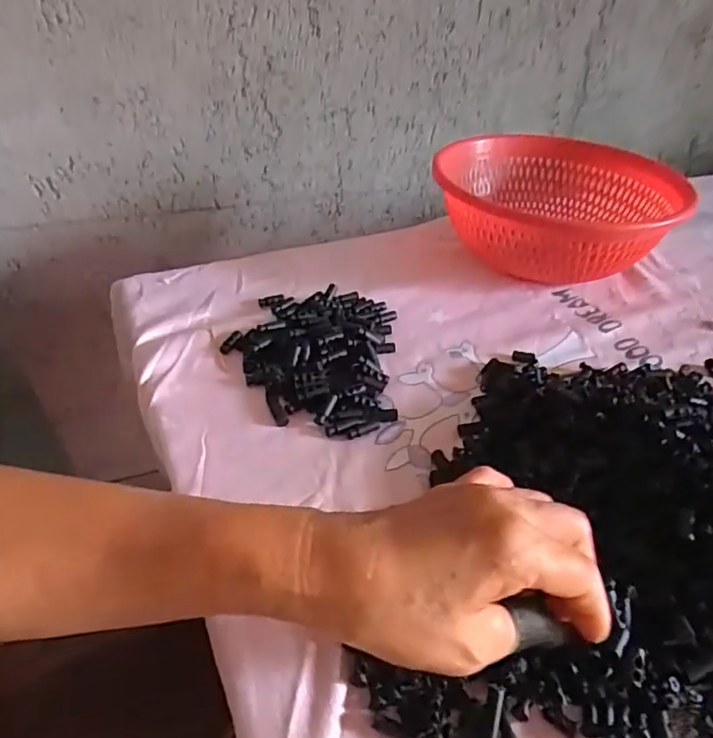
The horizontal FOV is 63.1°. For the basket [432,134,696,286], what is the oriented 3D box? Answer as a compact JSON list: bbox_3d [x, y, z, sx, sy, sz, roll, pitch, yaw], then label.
[{"bbox_3d":[0.207,-0.169,0.636,0.244,0.091,0.252,9,39,8],"label":"basket"}]

